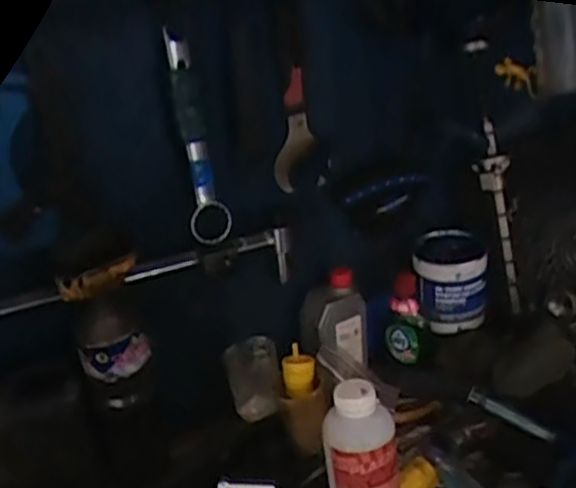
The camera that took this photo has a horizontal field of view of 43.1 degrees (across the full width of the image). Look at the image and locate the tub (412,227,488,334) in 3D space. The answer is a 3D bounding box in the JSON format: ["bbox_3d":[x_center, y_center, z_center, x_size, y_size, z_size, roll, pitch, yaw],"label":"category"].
[{"bbox_3d":[0.229,0.051,1.023,0.092,0.120,0.093,-7,23,3],"label":"tub"}]

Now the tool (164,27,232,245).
[{"bbox_3d":[-0.115,-0.120,0.851,0.050,0.247,0.013,-19,18,-13],"label":"tool"}]

